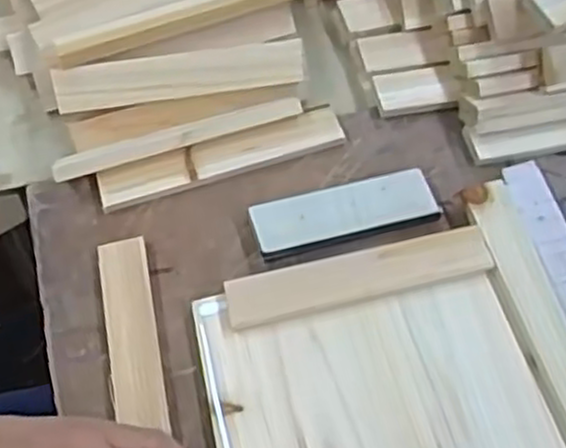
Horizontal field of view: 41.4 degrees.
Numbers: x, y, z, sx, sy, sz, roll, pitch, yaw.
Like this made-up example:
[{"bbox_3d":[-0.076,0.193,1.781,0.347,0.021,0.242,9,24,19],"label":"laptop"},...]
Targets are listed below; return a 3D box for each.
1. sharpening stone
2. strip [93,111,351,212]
[{"bbox_3d":[0.038,-0.005,0.459,0.111,0.014,0.036,-14,69,-7],"label":"sharpening stone"},{"bbox_3d":[-0.039,-0.042,0.471,0.154,0.007,0.025,-17,88,-10],"label":"strip"}]

